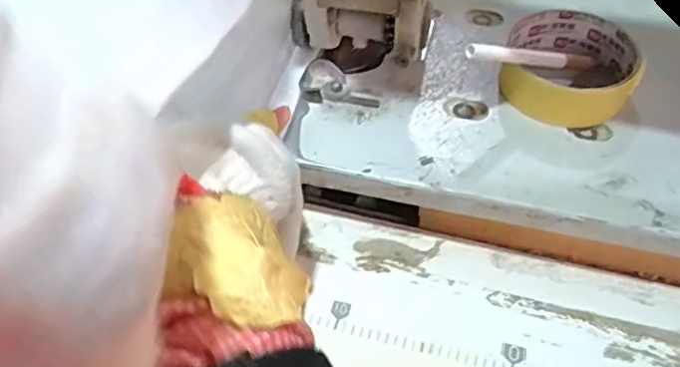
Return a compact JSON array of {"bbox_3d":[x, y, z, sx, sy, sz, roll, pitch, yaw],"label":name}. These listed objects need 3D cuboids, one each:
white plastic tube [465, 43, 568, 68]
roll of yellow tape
[{"bbox_3d":[0.108,-0.076,0.361,0.083,0.010,0.008,-1,47,-30],"label":"white plastic tube"},{"bbox_3d":[0.148,-0.075,0.391,0.081,0.031,0.083,0,51,0],"label":"roll of yellow tape"}]

